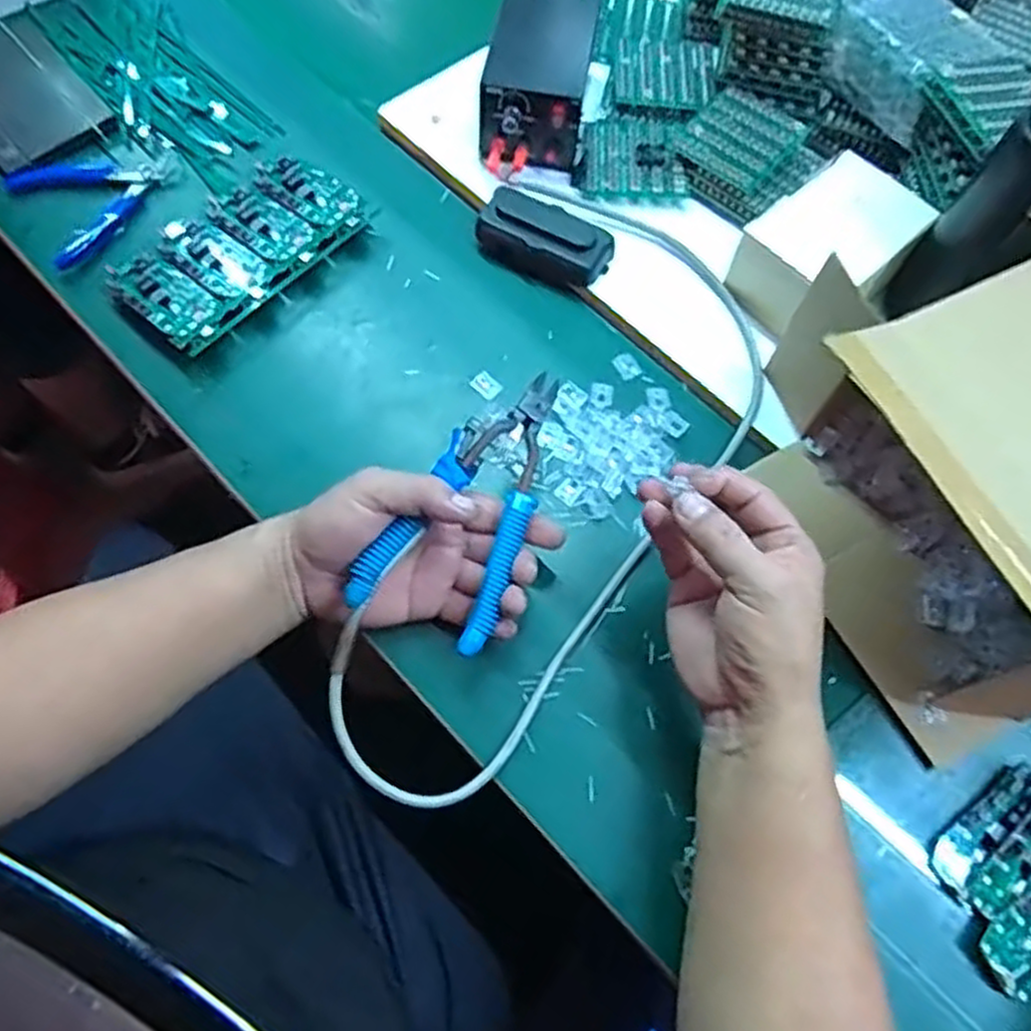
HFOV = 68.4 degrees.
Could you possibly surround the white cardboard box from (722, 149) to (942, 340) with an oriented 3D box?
[{"bbox_3d":[0.234,-0.195,0.568,0.128,0.066,0.092,-37,72,-13],"label":"white cardboard box"}]

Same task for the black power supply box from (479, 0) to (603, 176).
[{"bbox_3d":[0.020,-0.360,0.621,0.081,0.070,0.148,9,68,4],"label":"black power supply box"}]

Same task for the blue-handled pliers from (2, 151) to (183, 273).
[{"bbox_3d":[-0.333,-0.265,0.615,0.128,0.011,0.103,-38,71,-14],"label":"blue-handled pliers"}]

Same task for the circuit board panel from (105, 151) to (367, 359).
[{"bbox_3d":[-0.214,-0.209,0.598,0.103,0.024,0.189,40,73,16],"label":"circuit board panel"}]

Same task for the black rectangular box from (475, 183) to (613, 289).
[{"bbox_3d":[0.021,-0.216,0.601,0.100,0.030,0.056,32,71,14],"label":"black rectangular box"}]

